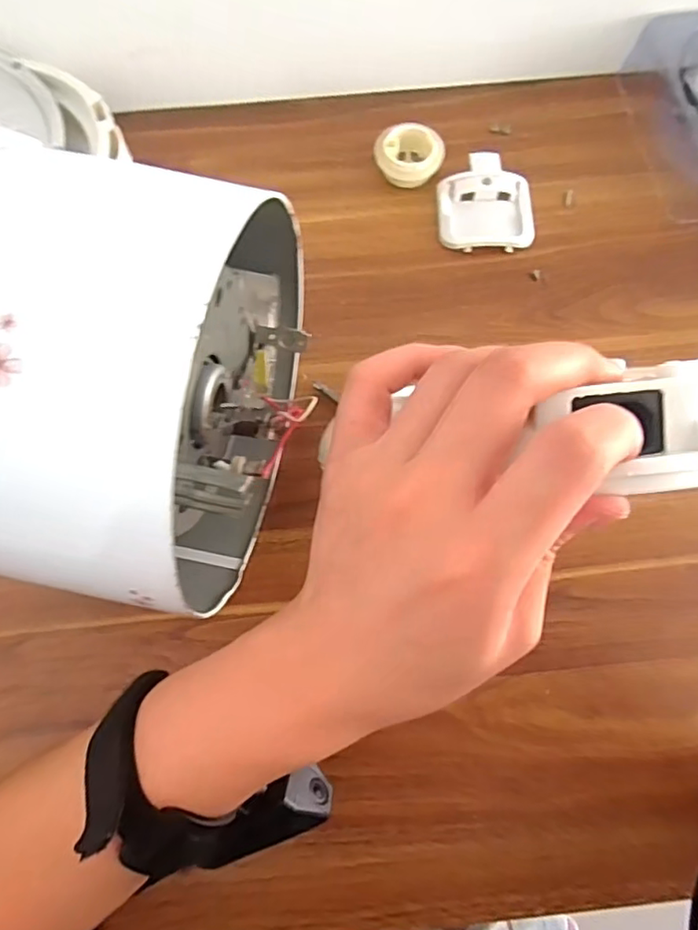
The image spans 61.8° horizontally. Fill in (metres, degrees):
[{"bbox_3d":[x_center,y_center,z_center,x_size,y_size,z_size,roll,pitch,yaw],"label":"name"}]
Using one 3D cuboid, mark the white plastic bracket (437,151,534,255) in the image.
[{"bbox_3d":[0.107,-0.206,0.457,0.073,0.019,0.076,-1,70,1],"label":"white plastic bracket"}]

